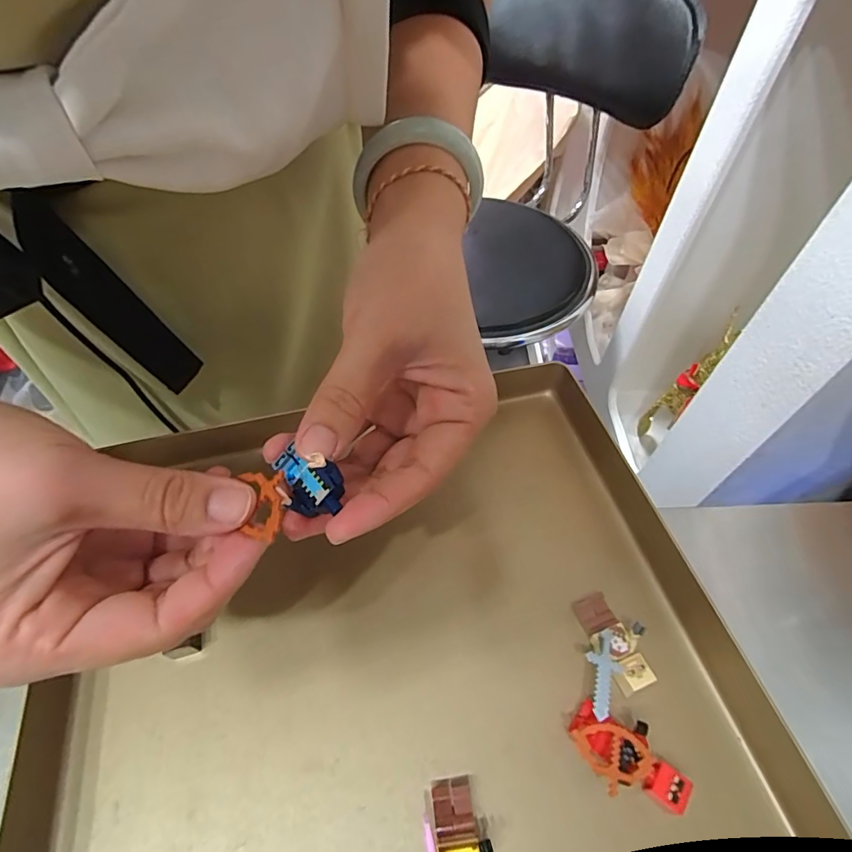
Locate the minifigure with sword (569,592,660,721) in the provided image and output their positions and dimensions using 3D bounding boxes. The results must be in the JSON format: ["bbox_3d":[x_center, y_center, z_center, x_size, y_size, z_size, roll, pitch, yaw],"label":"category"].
[{"bbox_3d":[0.083,0.100,0.209,0.027,0.023,0.051,5,55,4],"label":"minifigure with sword"}]

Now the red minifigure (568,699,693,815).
[{"bbox_3d":[0.081,0.132,0.187,0.041,0.022,0.027,19,57,13],"label":"red minifigure"}]

